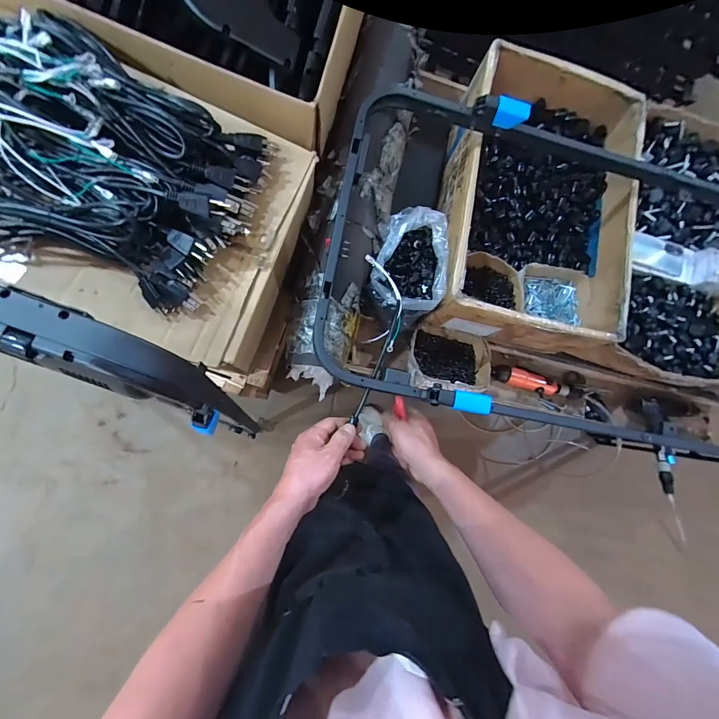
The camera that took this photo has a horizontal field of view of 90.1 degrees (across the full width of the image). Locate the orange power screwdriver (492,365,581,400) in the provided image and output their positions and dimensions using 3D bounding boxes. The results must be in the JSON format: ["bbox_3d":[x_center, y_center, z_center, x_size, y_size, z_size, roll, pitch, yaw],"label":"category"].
[{"bbox_3d":[0.421,0.060,0.836,0.233,0.036,0.044,18,83,-5],"label":"orange power screwdriver"}]

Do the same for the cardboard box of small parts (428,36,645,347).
[{"bbox_3d":[0.358,-0.312,0.738,0.368,0.165,0.541,9,84,-6],"label":"cardboard box of small parts"}]

